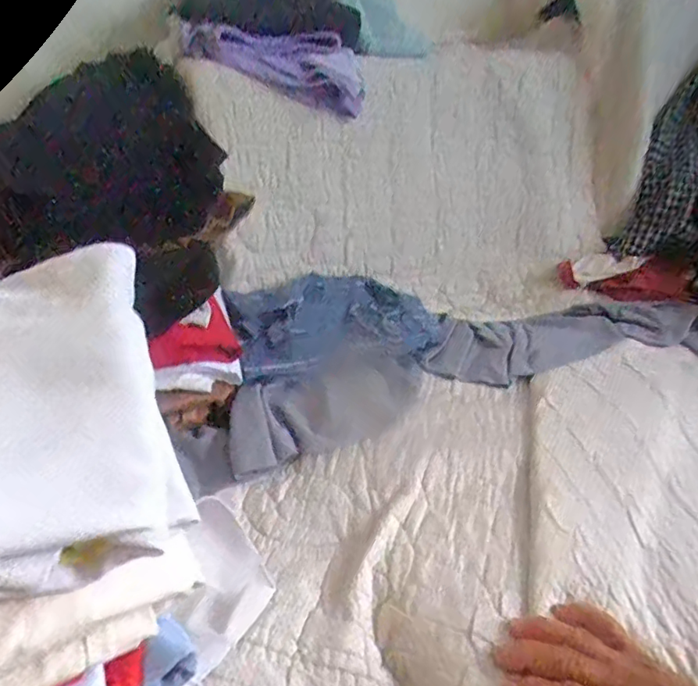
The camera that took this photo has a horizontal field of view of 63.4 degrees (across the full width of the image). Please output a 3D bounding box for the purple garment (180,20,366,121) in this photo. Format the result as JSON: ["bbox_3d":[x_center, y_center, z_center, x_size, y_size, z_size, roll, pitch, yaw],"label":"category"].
[{"bbox_3d":[-0.080,-0.318,0.629,0.199,0.069,0.060,10,34,-16],"label":"purple garment"}]

